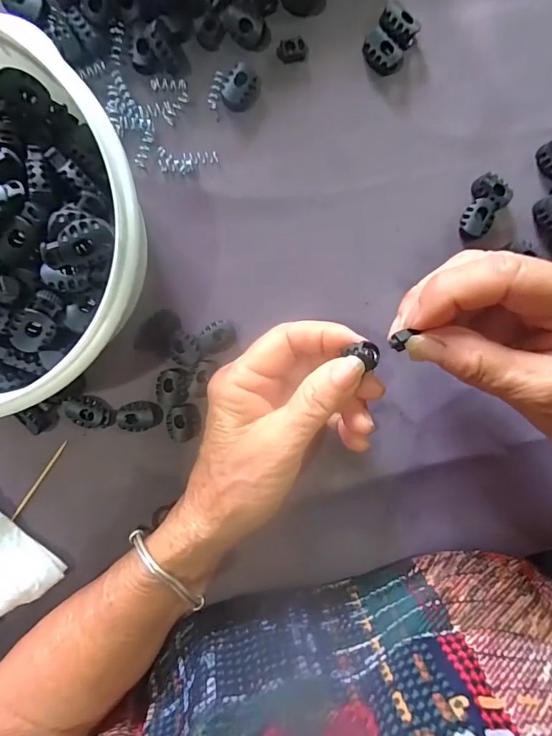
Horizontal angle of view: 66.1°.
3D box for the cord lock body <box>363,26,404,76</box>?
[{"bbox_3d":[0.058,-0.173,0.235,0.022,0.010,0.015,45,92,-7],"label":"cord lock body"}]

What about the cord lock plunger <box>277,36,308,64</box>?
[{"bbox_3d":[0.009,-0.174,0.234,0.016,0.008,0.010,-8,97,-2],"label":"cord lock plunger"}]

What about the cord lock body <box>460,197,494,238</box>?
[{"bbox_3d":[0.117,-0.087,0.250,0.016,0.010,0.023,20,95,-5],"label":"cord lock body"}]

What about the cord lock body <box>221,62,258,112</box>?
[{"bbox_3d":[-0.020,-0.154,0.234,0.017,0.009,0.021,22,95,-6],"label":"cord lock body"}]

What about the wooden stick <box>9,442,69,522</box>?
[{"bbox_3d":[-0.145,0.069,0.259,0.004,0.004,0.059,34,95,-8],"label":"wooden stick"}]

